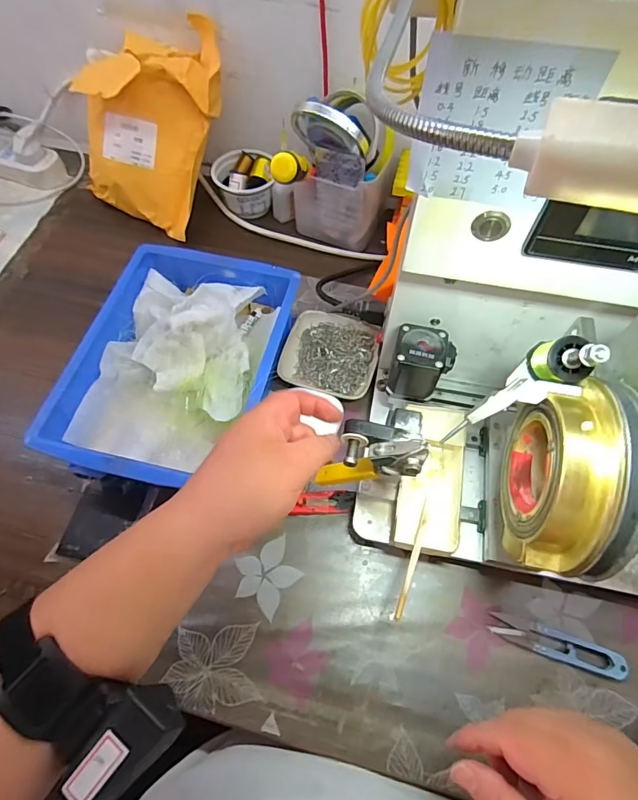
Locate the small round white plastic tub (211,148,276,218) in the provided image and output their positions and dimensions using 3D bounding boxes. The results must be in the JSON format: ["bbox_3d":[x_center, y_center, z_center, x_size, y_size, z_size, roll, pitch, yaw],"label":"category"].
[{"bbox_3d":[-0.097,-0.282,0.593,0.073,0.048,0.076,0,62,0],"label":"small round white plastic tub"}]

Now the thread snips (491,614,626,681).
[{"bbox_3d":[0.191,0.196,0.366,0.100,0.011,0.023,17,63,9],"label":"thread snips"}]

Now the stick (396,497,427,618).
[{"bbox_3d":[0.076,0.122,0.361,0.006,0.011,0.108,20,43,10],"label":"stick"}]

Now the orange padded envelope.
[{"bbox_3d":[-0.205,-0.323,0.527,0.154,0.224,0.051,20,27,-4],"label":"orange padded envelope"}]

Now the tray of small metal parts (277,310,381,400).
[{"bbox_3d":[0.014,-0.048,0.486,0.097,0.018,0.092,18,63,9],"label":"tray of small metal parts"}]

